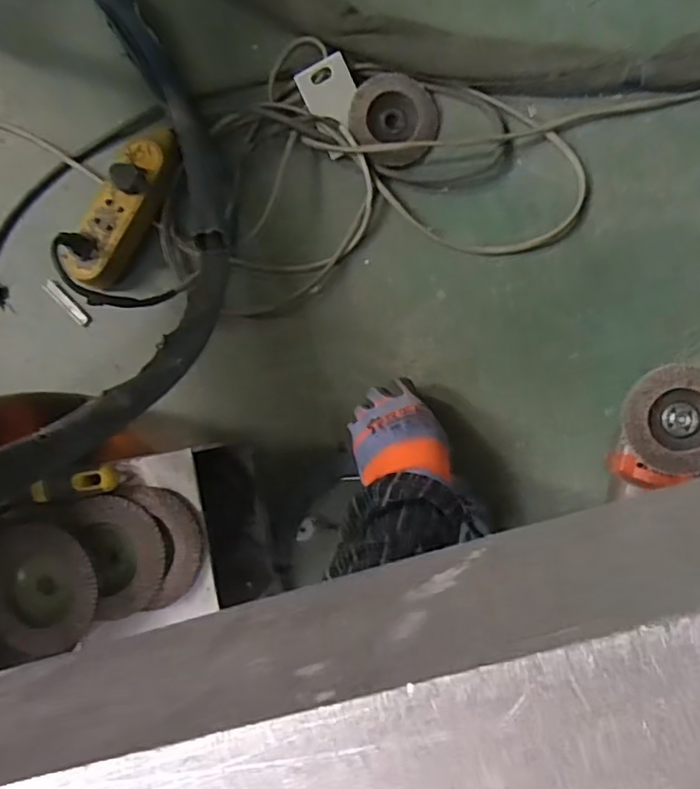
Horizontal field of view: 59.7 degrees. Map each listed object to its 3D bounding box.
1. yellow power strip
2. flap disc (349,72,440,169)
[{"bbox_3d":[-0.253,-0.210,0.681,0.063,0.040,0.187,28,94,9],"label":"yellow power strip"},{"bbox_3d":[0.048,-0.296,0.656,0.091,0.020,0.097,4,90,10],"label":"flap disc"}]

